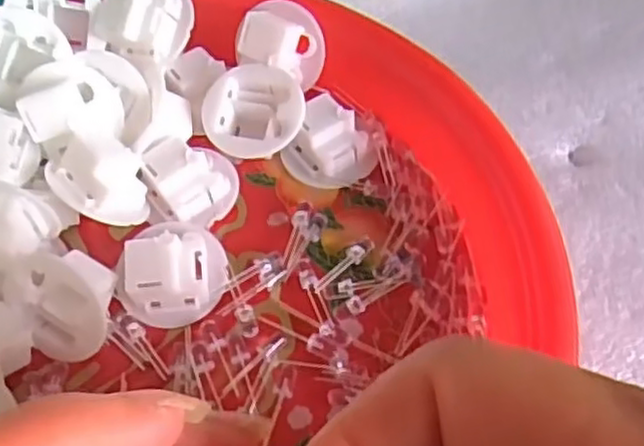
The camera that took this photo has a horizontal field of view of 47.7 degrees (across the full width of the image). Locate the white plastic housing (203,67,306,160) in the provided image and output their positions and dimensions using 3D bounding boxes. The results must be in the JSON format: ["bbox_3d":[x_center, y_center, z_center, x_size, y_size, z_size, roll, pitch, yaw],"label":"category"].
[{"bbox_3d":[-0.021,-0.035,0.242,0.032,0.017,0.031,-7,72,7],"label":"white plastic housing"}]

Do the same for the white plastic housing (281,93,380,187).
[{"bbox_3d":[0.003,-0.025,0.236,0.026,0.016,0.023,34,66,22],"label":"white plastic housing"}]

